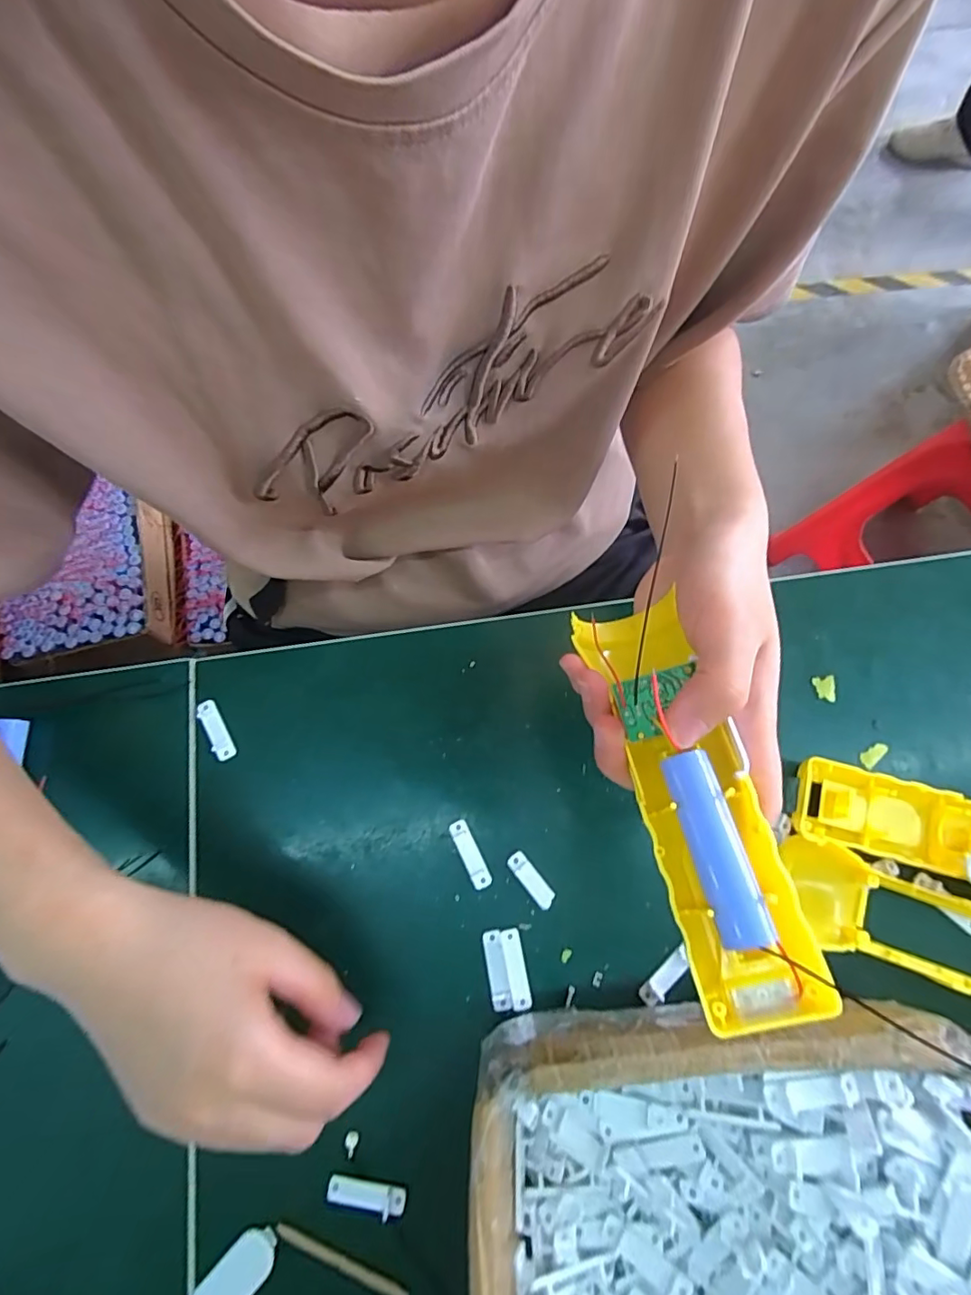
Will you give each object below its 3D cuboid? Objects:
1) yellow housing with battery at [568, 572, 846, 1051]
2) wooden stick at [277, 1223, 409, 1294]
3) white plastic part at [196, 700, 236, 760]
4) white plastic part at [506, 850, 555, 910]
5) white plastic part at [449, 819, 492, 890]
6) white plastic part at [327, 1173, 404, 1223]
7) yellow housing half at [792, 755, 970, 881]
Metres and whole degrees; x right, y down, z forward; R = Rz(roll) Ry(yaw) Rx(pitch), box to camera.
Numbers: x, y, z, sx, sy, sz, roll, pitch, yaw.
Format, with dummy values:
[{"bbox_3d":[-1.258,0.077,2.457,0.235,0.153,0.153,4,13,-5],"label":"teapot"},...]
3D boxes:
[{"bbox_3d":[0.078,0.053,0.215,0.042,0.031,0.163,-13,63,-2],"label":"yellow housing with battery"},{"bbox_3d":[-0.068,0.289,0.257,0.067,0.004,0.005,22,74,8],"label":"wooden stick"},{"bbox_3d":[-0.158,0.048,0.321,0.012,0.005,0.038,-29,76,-7],"label":"white plastic part"},{"bbox_3d":[0.025,0.127,0.299,0.011,0.004,0.032,-39,77,-10],"label":"white plastic part"},{"bbox_3d":[-0.009,0.114,0.302,0.011,0.004,0.037,-26,76,-6],"label":"white plastic part"},{"bbox_3d":[-0.057,0.261,0.260,0.037,0.006,0.011,11,75,4],"label":"white plastic part"},{"bbox_3d":[0.250,0.100,0.292,0.164,0.023,0.049,15,75,5],"label":"yellow housing half"}]

